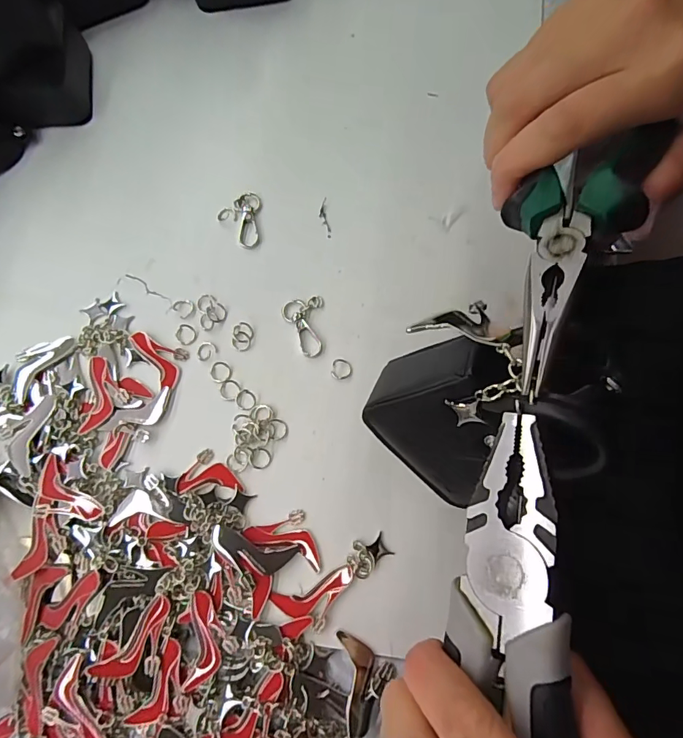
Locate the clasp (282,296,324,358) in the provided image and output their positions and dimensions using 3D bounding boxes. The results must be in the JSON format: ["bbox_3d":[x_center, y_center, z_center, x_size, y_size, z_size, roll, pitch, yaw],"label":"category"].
[{"bbox_3d":[-0.023,-0.027,0.277,0.026,0.004,0.039,-7,74,-1],"label":"clasp"}]

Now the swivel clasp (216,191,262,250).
[{"bbox_3d":[-0.069,-0.100,0.299,0.028,0.005,0.040,1,74,1],"label":"swivel clasp"}]

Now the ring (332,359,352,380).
[{"bbox_3d":[0.000,0.000,0.271,0.012,0.004,0.013,1,72,-3],"label":"ring"}]

